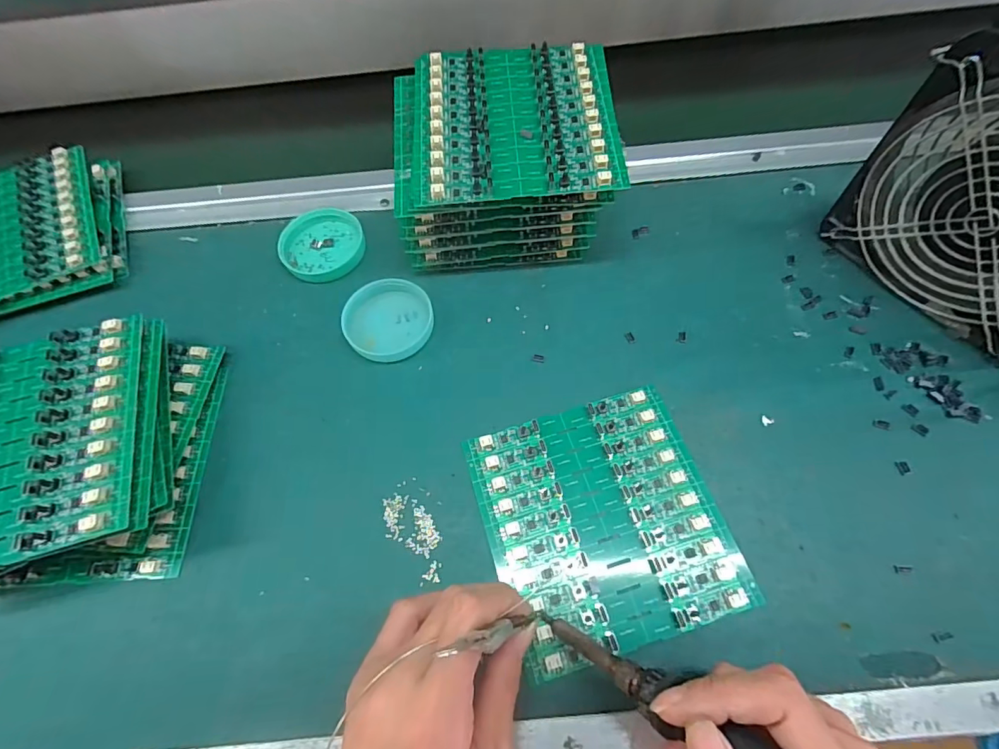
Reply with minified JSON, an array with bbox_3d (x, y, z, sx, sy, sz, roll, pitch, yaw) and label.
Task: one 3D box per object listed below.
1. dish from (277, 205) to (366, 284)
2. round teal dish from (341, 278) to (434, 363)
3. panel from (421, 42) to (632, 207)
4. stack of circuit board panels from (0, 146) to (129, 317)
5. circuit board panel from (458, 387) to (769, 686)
[{"bbox_3d":[-0.145,-0.108,0.384,0.063,0.010,0.067,-1,64,3],"label":"dish"},{"bbox_3d":[-0.082,-0.042,0.350,0.063,0.011,0.065,-1,64,3],"label":"round teal dish"},{"bbox_3d":[0.013,-0.177,0.323,0.131,0.013,0.137,-4,64,2],"label":"panel"},{"bbox_3d":[-0.391,-0.115,0.391,0.139,0.032,0.143,-20,64,-6],"label":"stack of circuit board panels"},{"bbox_3d":[0.060,0.084,0.282,0.134,0.005,0.137,-16,64,-4],"label":"circuit board panel"}]

